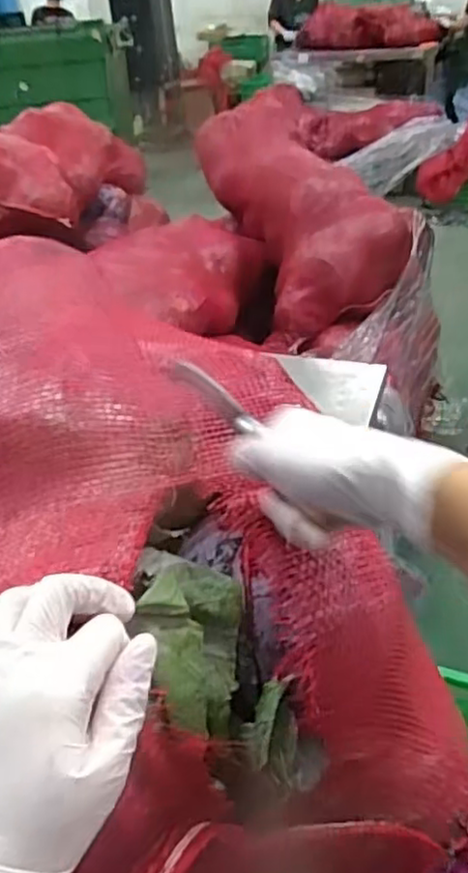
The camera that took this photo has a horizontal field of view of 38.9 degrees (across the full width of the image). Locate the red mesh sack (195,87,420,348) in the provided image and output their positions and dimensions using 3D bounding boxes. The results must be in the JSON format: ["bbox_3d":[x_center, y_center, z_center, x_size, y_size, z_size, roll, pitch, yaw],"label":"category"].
[{"bbox_3d":[0.150,-0.642,1.729,0.314,0.272,0.748,-18,63,-18],"label":"red mesh sack"}]

